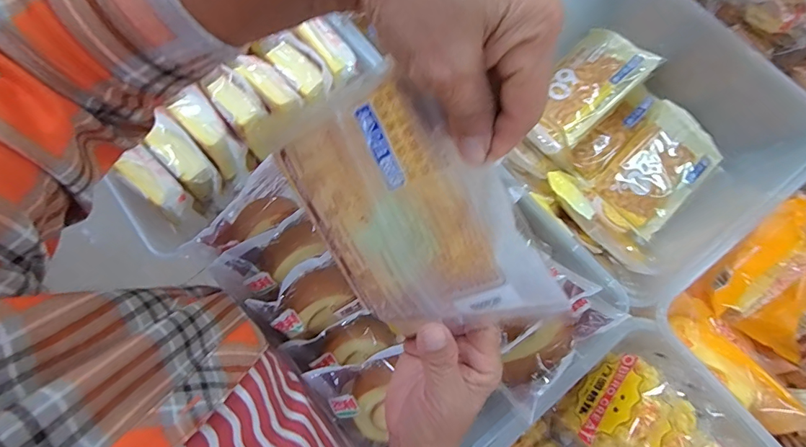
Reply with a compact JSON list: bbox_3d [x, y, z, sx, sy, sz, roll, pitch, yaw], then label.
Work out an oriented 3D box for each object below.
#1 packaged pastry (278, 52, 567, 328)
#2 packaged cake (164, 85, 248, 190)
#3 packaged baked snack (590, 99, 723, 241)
[{"bbox_3d":[0.003,0.002,0.228,0.111,0.016,0.141,-23,100,32],"label":"packaged pastry"},{"bbox_3d":[-0.195,-0.088,0.436,0.040,0.071,0.084,-34,78,-8],"label":"packaged cake"},{"bbox_3d":[0.306,-0.066,0.503,0.091,0.028,0.151,43,80,11],"label":"packaged baked snack"}]

